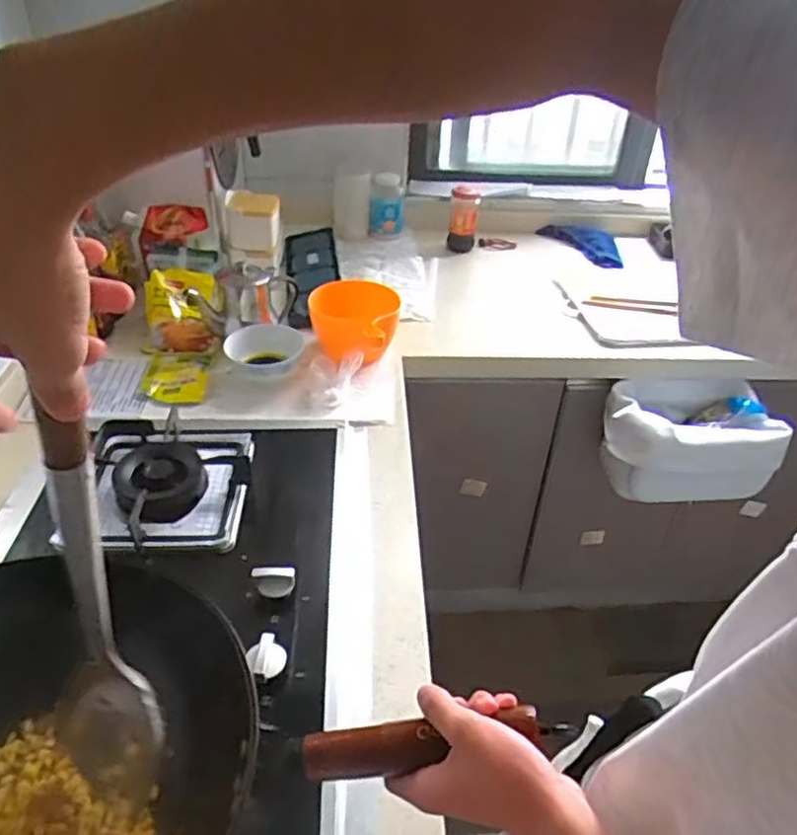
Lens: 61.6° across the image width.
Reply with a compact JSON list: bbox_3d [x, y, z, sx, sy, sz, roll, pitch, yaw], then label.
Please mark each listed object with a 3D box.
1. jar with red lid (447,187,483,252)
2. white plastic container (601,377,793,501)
[{"bbox_3d":[0.151,-0.455,1.551,0.065,0.135,0.069,7,37,6],"label":"jar with red lid"},{"bbox_3d":[0.514,0.048,1.217,0.291,0.159,0.198,-2,37,-7],"label":"white plastic container"}]

